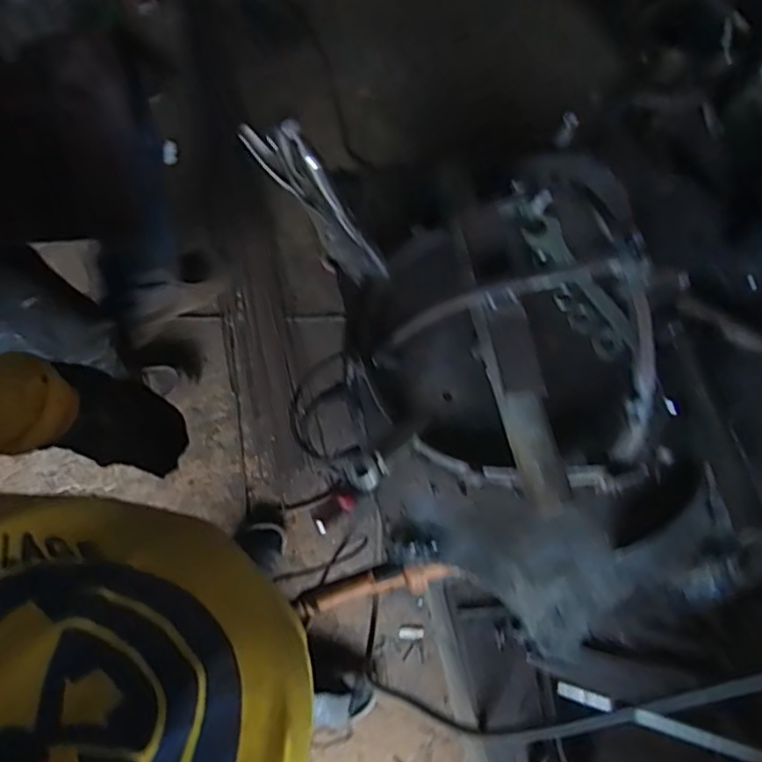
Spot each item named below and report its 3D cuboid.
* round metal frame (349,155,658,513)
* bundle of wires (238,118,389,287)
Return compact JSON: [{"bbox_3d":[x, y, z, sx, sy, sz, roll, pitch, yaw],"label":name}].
[{"bbox_3d":[0.105,-0.011,0.442,0.185,0.141,0.211,-28,75,-9],"label":"round metal frame"},{"bbox_3d":[-0.038,-0.115,0.428,0.049,0.170,0.015,15,71,29],"label":"bundle of wires"}]

